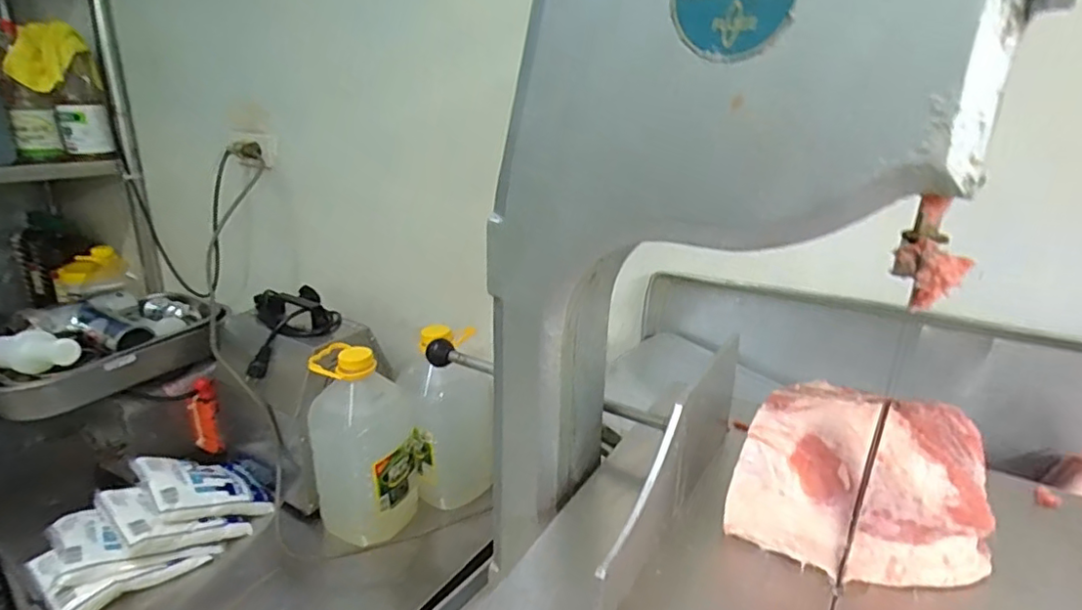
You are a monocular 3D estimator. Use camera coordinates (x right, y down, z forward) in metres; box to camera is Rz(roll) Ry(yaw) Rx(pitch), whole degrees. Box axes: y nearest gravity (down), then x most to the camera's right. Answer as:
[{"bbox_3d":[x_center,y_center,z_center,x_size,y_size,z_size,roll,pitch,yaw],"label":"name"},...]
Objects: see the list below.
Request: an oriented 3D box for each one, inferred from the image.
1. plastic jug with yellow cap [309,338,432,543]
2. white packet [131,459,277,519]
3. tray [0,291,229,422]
[{"bbox_3d":[-0.278,0.220,0.952,0.136,0.294,0.129,13,22,30],"label":"plastic jug with yellow cap"},{"bbox_3d":[-0.548,0.296,0.973,0.131,0.031,0.186,33,8,41],"label":"white packet"},{"bbox_3d":[-0.723,0.063,0.989,0.197,0.113,0.357,13,22,30],"label":"tray"}]

